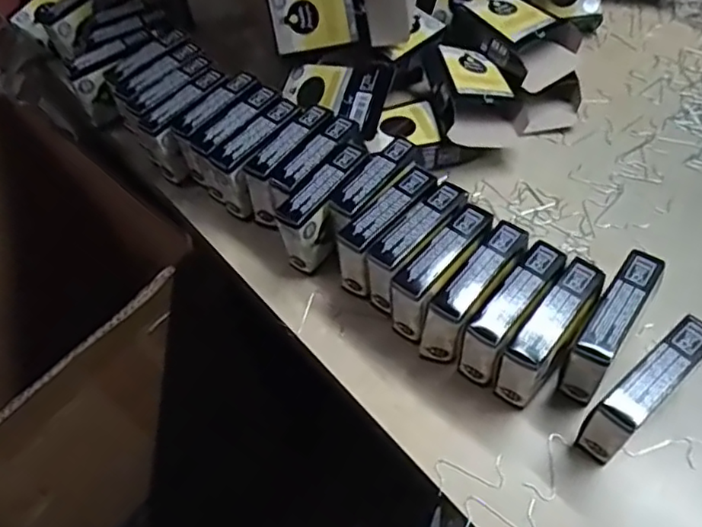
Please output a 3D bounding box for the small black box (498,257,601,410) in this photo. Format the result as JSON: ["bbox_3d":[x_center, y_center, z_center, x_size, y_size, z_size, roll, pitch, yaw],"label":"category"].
[{"bbox_3d":[0.110,0.043,0.337,0.023,0.058,0.074,34,64,25],"label":"small black box"}]

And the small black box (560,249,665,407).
[{"bbox_3d":[0.143,0.037,0.339,0.020,0.057,0.075,30,63,23],"label":"small black box"}]

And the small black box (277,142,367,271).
[{"bbox_3d":[-0.015,-0.035,0.399,0.022,0.057,0.075,25,61,20],"label":"small black box"}]

